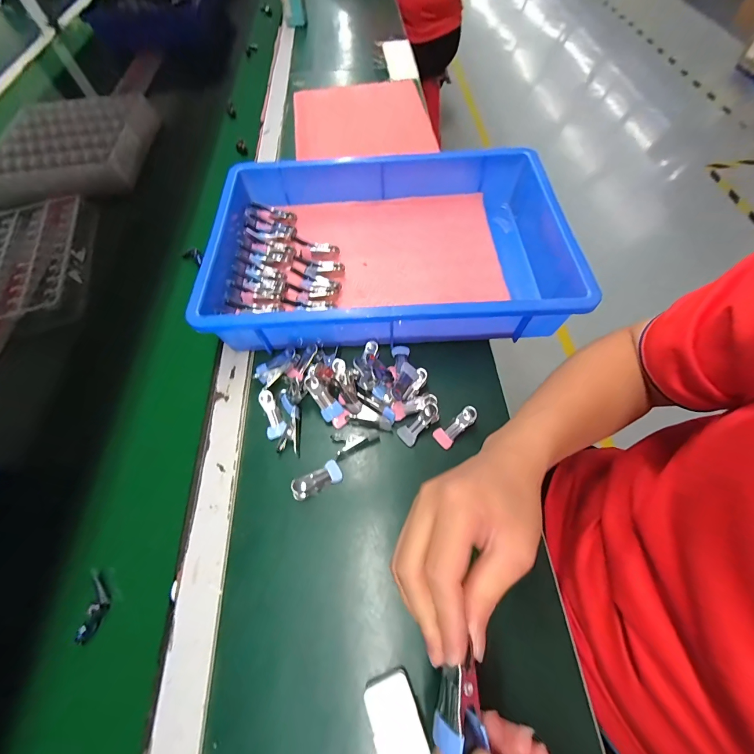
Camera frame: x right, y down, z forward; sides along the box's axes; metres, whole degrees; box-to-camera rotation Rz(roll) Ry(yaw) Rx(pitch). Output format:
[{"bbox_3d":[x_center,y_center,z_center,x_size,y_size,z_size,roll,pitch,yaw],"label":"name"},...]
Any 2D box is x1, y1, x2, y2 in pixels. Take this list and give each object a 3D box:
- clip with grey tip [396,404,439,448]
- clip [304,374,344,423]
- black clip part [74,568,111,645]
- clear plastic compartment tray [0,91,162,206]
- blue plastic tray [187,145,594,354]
[{"bbox_3d":[0.047,0.051,0.356,0.051,0.015,0.022,-44,67,3],"label":"clip with grey tip"},{"bbox_3d":[-0.059,0.022,0.354,0.023,0.010,0.053,-38,110,-15],"label":"clip"},{"bbox_3d":[-0.254,0.202,0.294,0.019,0.017,0.056,-16,63,-5],"label":"black clip part"},{"bbox_3d":[-0.574,-0.432,0.606,0.264,0.039,0.273,-10,63,-2],"label":"clear plastic compartment tray"},{"bbox_3d":[0.012,-0.173,0.439,0.452,0.078,0.288,-3,63,2],"label":"blue plastic tray"}]

